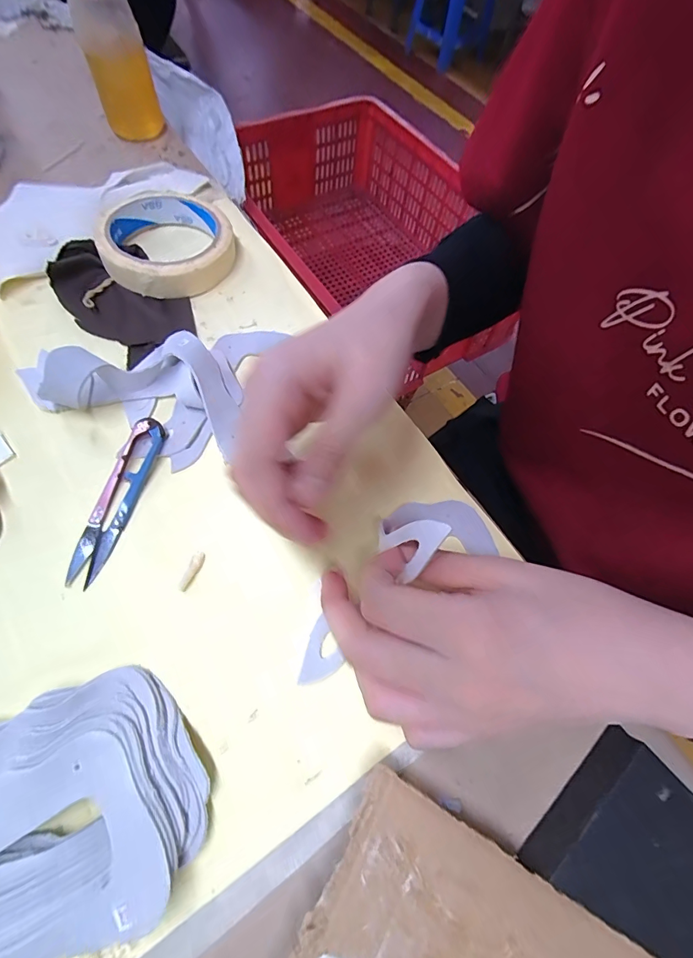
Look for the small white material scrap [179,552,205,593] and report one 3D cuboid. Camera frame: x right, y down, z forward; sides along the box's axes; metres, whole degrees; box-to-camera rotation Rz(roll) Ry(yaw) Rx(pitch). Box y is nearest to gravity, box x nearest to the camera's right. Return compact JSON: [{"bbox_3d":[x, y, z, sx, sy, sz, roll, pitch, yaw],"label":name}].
[{"bbox_3d":[-0.084,0.050,0.229,0.006,0.004,0.022,21,62,7],"label":"small white material scrap"}]

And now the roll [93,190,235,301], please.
[{"bbox_3d":[-0.139,-0.183,0.329,0.095,0.031,0.095,-15,66,-13],"label":"roll"}]

